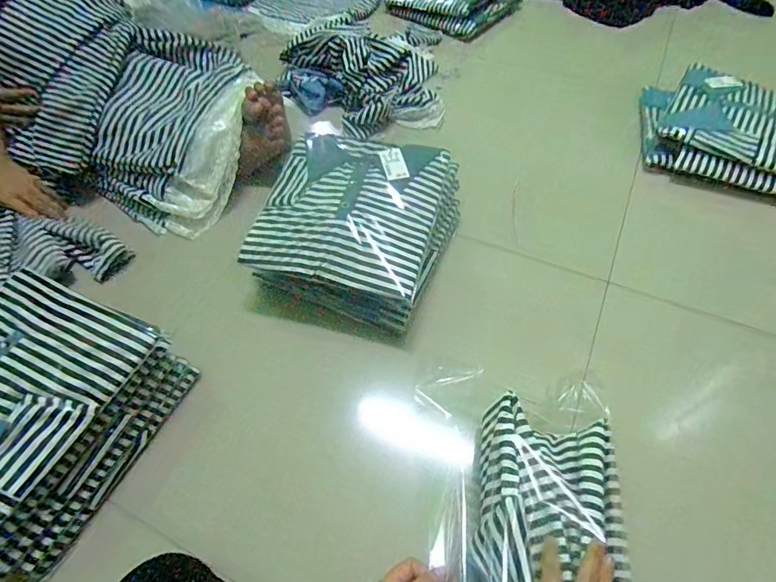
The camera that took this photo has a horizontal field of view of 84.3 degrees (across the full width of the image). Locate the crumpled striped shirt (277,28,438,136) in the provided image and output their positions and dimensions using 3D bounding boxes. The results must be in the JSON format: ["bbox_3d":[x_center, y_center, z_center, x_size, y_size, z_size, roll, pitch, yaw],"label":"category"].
[{"bbox_3d":[-0.073,-0.512,1.000,0.382,0.108,0.311,1,59,-3],"label":"crumpled striped shirt"}]

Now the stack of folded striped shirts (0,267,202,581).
[{"bbox_3d":[-0.468,0.148,0.554,0.273,0.132,0.292,23,61,10],"label":"stack of folded striped shirts"}]

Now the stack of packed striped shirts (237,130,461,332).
[{"bbox_3d":[-0.053,-0.098,0.706,0.287,0.150,0.297,19,60,8],"label":"stack of packed striped shirts"}]

